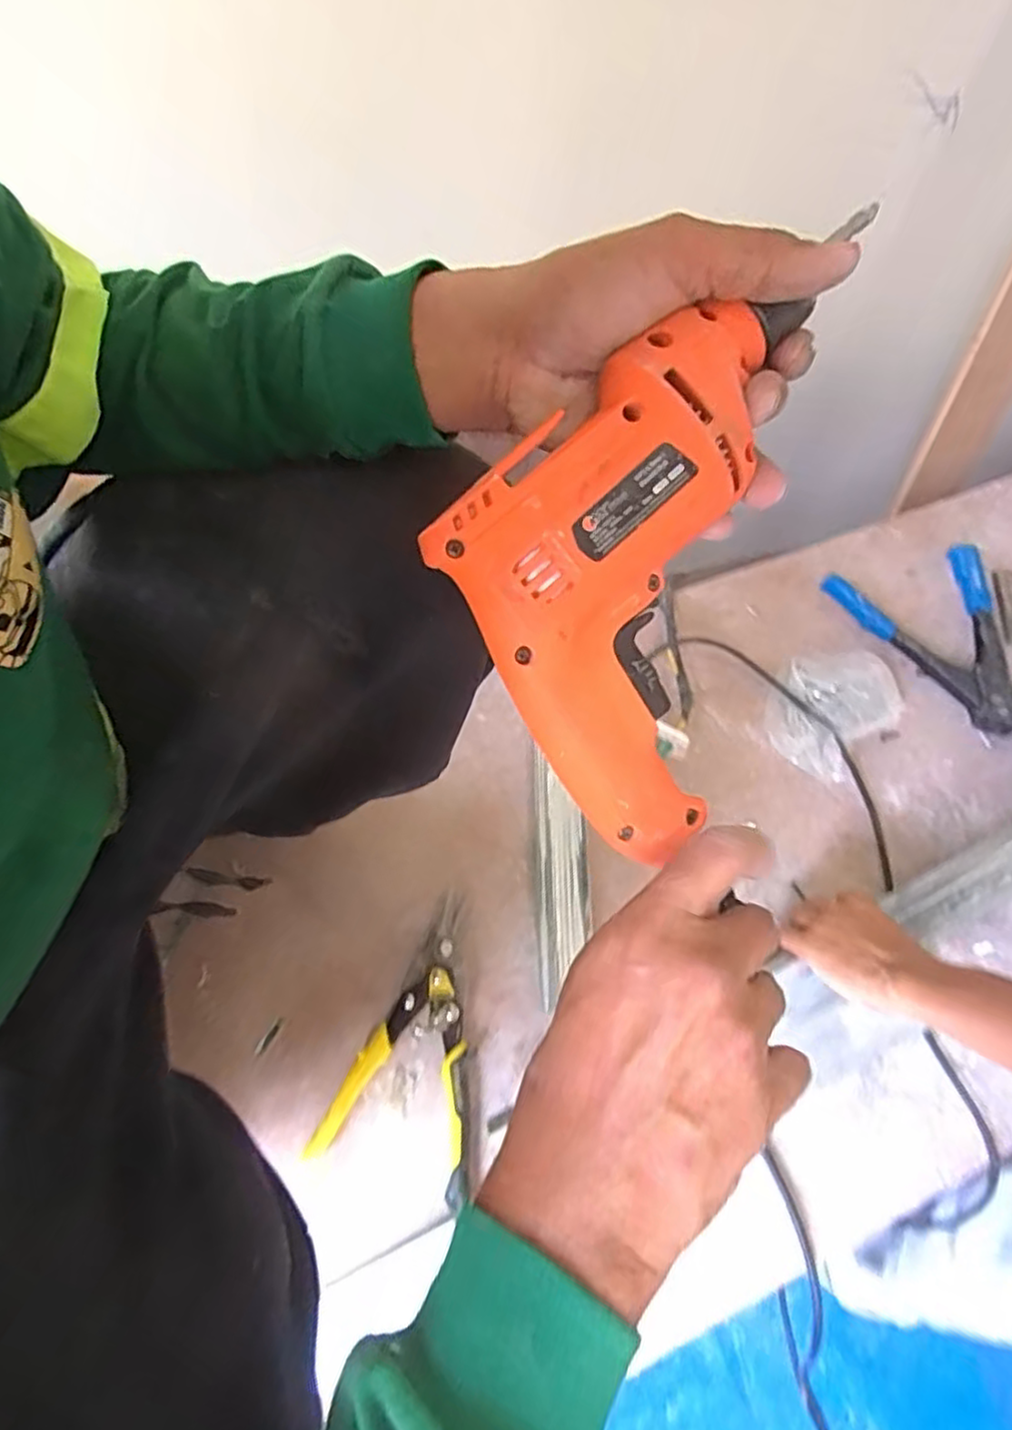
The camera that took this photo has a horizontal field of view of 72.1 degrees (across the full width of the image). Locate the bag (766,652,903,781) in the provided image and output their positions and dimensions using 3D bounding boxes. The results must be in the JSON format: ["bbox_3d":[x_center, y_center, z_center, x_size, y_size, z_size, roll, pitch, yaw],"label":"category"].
[{"bbox_3d":[0.347,-0.011,0.749,0.146,0.028,0.114,-38,69,-18],"label":"bag"}]

